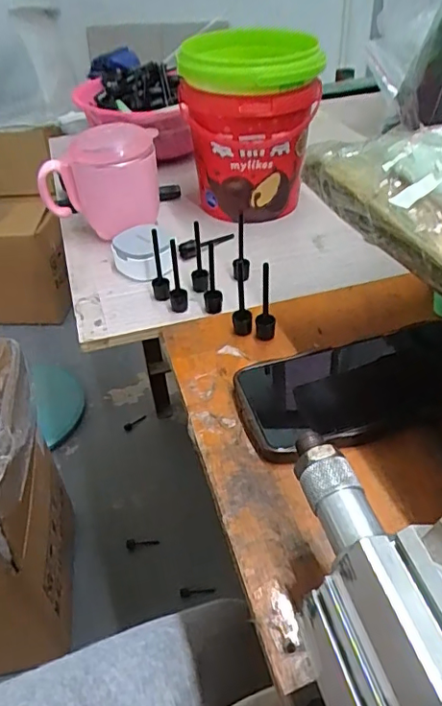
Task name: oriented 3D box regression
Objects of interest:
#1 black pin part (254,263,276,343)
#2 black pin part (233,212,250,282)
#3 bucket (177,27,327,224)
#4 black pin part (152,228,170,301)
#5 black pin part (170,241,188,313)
[{"bbox_3d":[0.032,-0.035,0.391,0.015,0.063,0.012,1,41,5],"label":"black pin part"},{"bbox_3d":[0.017,-0.091,0.465,0.015,0.071,0.013,-2,41,1],"label":"black pin part"},{"bbox_3d":[0.029,-0.222,0.542,0.127,0.159,0.123,-2,41,1],"label":"bucket"},{"bbox_3d":[-0.052,-0.071,0.443,0.014,0.061,0.017,-9,41,-6],"label":"black pin part"},{"bbox_3d":[-0.036,-0.063,0.432,0.014,0.064,0.018,-8,41,-5],"label":"black pin part"}]

